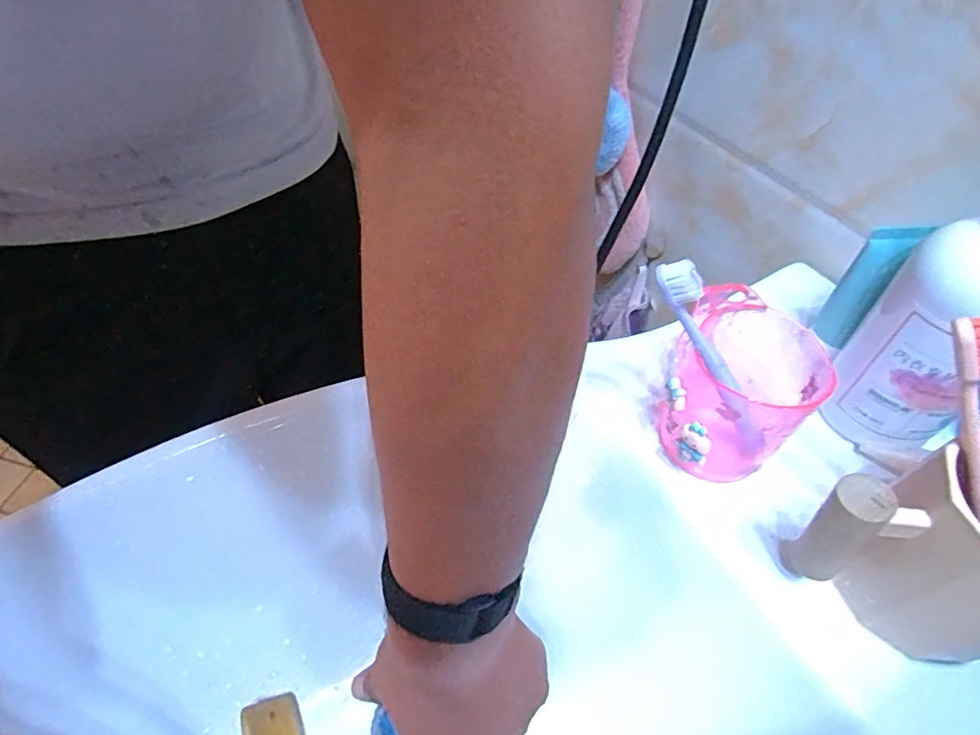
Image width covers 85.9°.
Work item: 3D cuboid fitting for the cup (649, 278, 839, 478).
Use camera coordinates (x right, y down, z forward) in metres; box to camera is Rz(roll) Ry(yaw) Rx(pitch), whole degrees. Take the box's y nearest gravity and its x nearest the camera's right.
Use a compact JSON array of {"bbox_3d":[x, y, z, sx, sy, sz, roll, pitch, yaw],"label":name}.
[{"bbox_3d":[0.141,0.012,0.311,0.088,0.099,0.087,0,52,0],"label":"cup"}]

